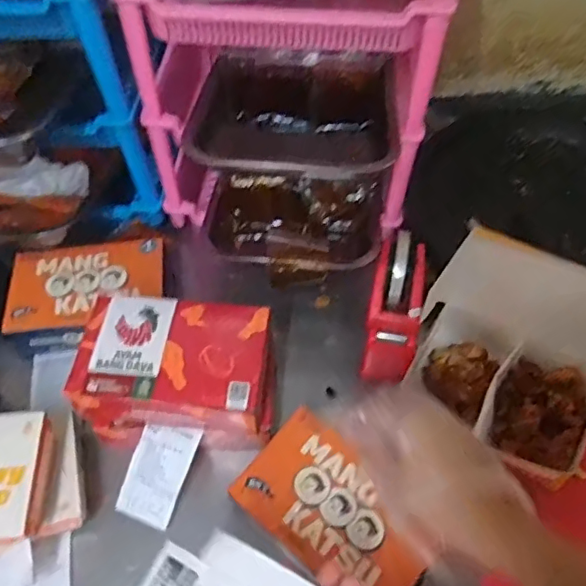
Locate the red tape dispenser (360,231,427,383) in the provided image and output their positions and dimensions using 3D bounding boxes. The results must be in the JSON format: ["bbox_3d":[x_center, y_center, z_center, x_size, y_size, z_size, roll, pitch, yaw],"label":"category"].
[{"bbox_3d":[0.115,0.017,0.626,0.054,0.052,0.161,9,74,8],"label":"red tape dispenser"}]

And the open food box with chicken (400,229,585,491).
[{"bbox_3d":[0.214,0.067,0.542,0.197,0.157,0.144,30,63,19],"label":"open food box with chicken"}]

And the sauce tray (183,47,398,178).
[{"bbox_3d":[0.002,-0.214,0.647,0.224,0.074,0.141,2,57,3],"label":"sauce tray"}]

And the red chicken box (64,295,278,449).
[{"bbox_3d":[-0.108,0.076,0.553,0.183,0.076,0.129,3,57,3],"label":"red chicken box"}]

